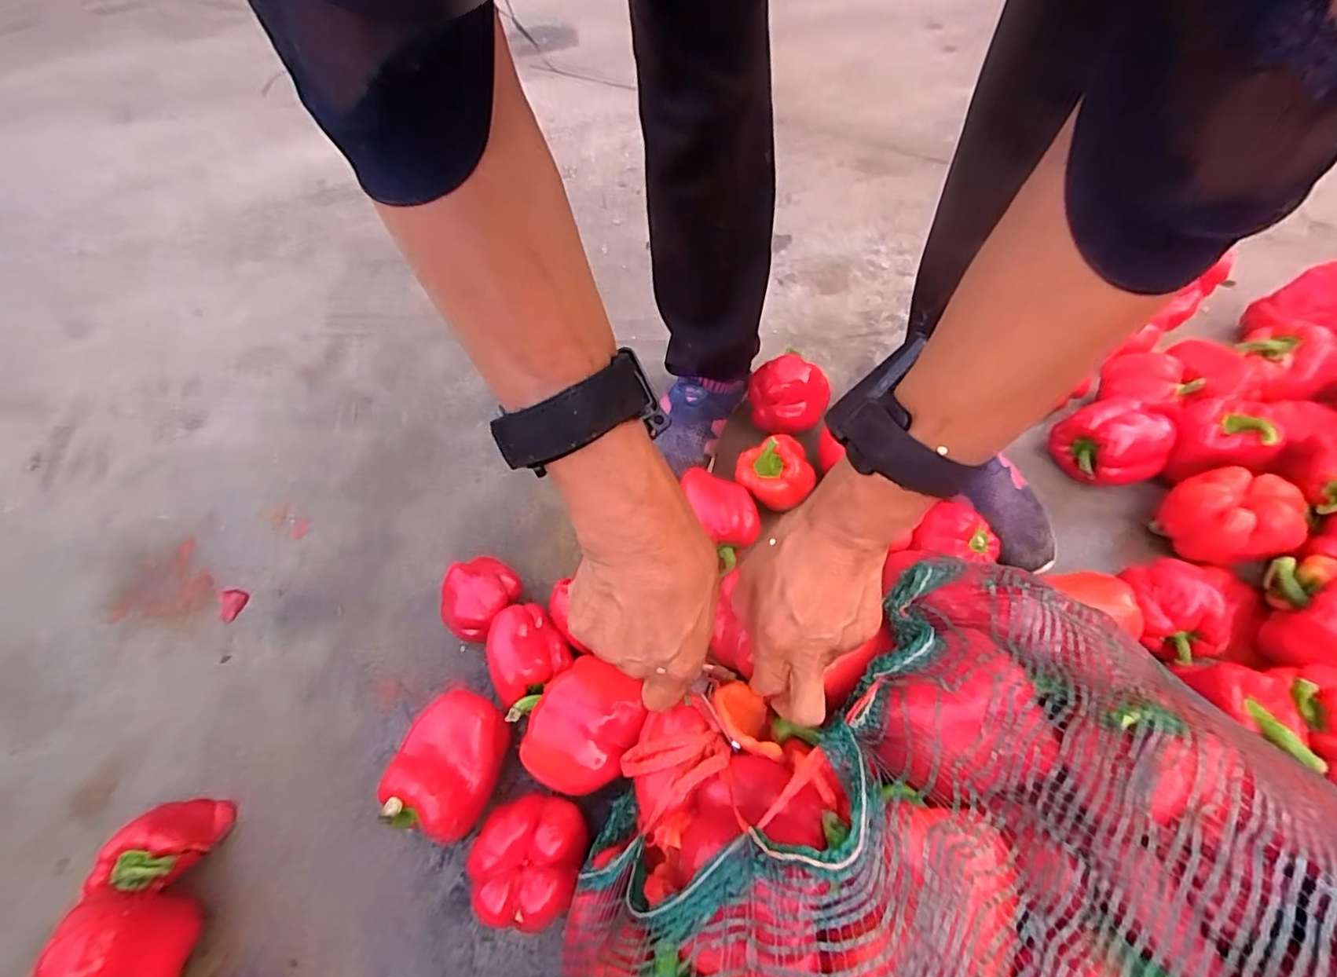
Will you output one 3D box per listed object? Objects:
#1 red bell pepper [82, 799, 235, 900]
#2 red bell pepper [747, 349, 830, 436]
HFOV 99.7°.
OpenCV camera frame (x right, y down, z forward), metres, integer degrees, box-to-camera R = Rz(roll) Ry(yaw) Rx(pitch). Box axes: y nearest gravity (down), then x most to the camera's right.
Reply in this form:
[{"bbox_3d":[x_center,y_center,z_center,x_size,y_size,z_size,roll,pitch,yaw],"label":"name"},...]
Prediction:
[{"bbox_3d":[-0.391,0.276,0.437,0.069,0.046,0.059,-8,56,-3],"label":"red bell pepper"},{"bbox_3d":[0.138,-0.098,0.640,0.076,0.081,0.073,-1,56,2],"label":"red bell pepper"}]

